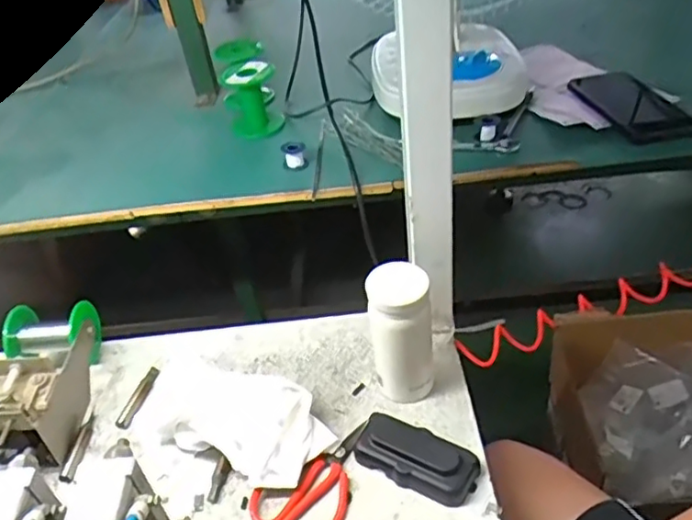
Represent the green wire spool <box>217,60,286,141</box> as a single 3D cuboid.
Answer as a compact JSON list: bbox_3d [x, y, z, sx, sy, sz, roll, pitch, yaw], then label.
[{"bbox_3d":[-0.116,-0.202,0.766,0.064,0.080,0.061,-5,39,4],"label":"green wire spool"}]

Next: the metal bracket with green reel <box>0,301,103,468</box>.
[{"bbox_3d":[-0.301,0.127,0.604,0.087,0.082,0.196,-8,39,0],"label":"metal bracket with green reel"}]

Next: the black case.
[{"bbox_3d":[0.062,0.171,0.543,0.105,0.023,0.053,18,46,29],"label":"black case"}]

